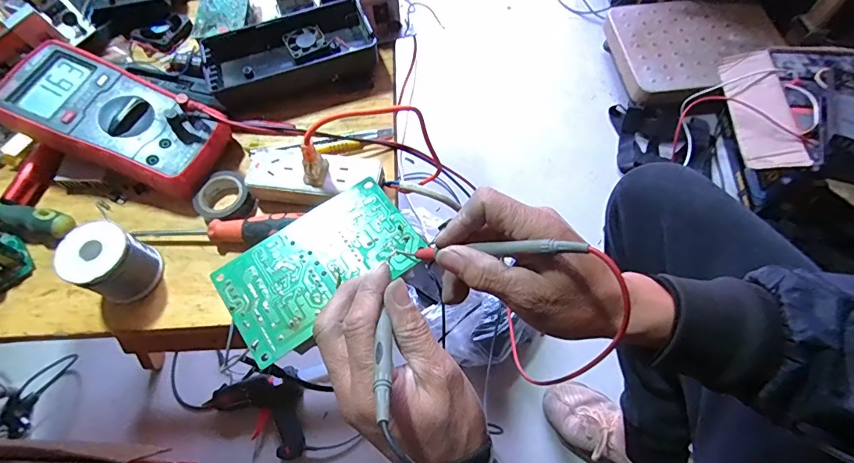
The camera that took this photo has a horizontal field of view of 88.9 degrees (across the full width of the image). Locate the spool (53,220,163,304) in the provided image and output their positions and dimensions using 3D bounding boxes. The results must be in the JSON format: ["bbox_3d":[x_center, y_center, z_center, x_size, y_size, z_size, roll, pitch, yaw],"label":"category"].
[{"bbox_3d":[-0.258,0.025,0.358,0.053,0.053,0.052,-1,63,1],"label":"spool"}]

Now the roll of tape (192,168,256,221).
[{"bbox_3d":[-0.186,-0.029,0.400,0.047,0.019,0.051,-1,63,1],"label":"roll of tape"}]

